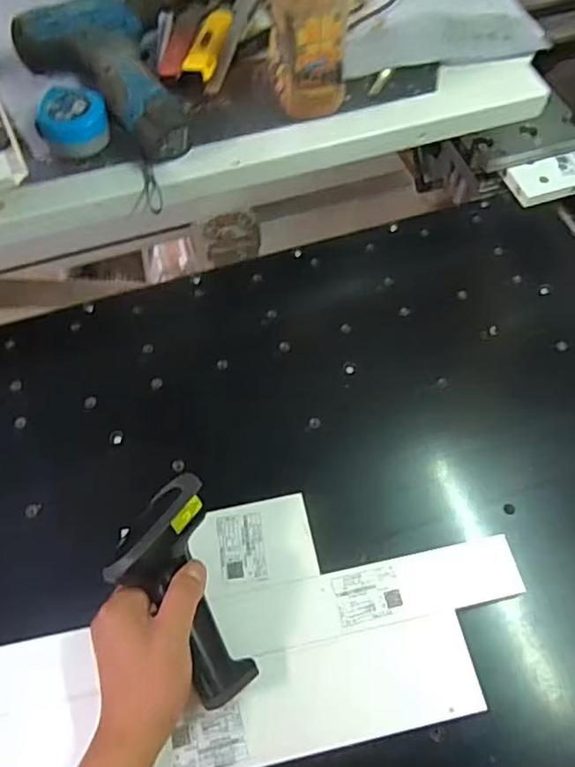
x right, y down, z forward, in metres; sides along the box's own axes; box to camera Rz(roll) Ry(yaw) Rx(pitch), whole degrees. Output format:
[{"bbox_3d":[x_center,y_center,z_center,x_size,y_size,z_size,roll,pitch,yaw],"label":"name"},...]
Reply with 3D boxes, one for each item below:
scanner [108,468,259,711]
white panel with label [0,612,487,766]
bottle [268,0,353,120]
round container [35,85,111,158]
[{"bbox_3d":[-0.084,0.160,0.451,0.083,0.051,0.164,-20,81,-11],"label":"scanner"},{"bbox_3d":[-0.048,0.262,0.462,0.397,0.018,0.075,-11,61,-6],"label":"white panel with label"},{"bbox_3d":[0.017,-0.366,0.519,0.080,0.240,0.084,1,61,1],"label":"bottle"},{"bbox_3d":[-0.209,-0.262,0.583,0.060,0.035,0.072,-16,62,-8],"label":"round container"}]

